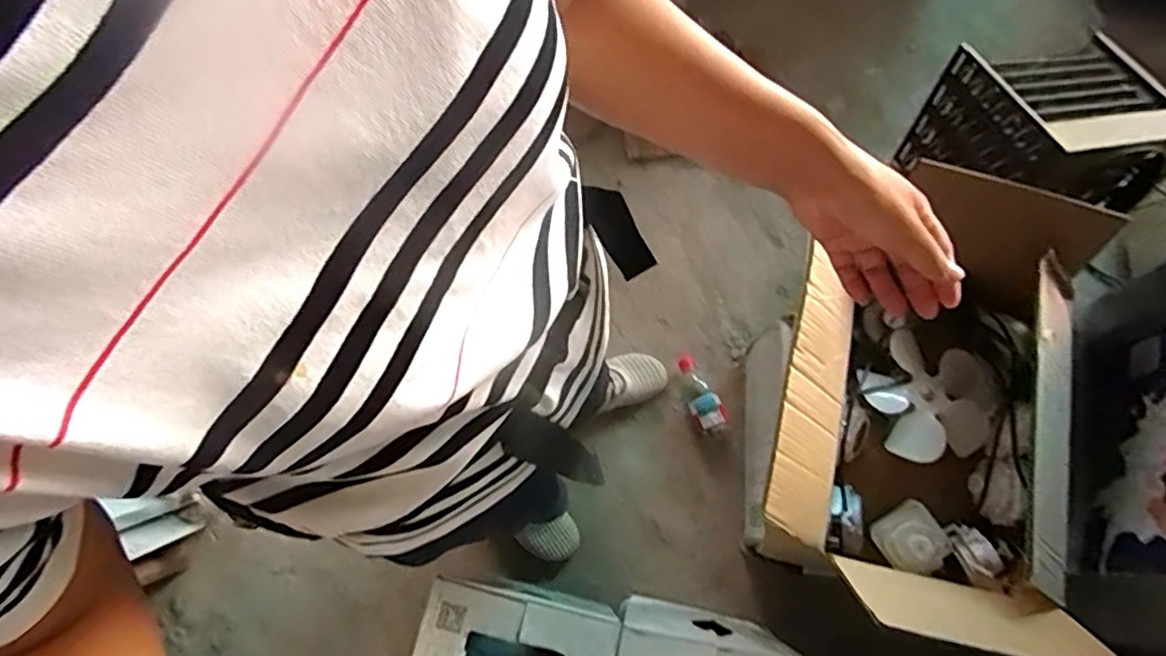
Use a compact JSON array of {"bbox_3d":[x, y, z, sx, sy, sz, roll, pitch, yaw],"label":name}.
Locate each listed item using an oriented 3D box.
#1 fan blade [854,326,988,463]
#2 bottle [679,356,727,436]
[{"bbox_3d":[0.483,0.093,0.935,0.169,0.048,0.180,-10,71,-1],"label":"fan blade"},{"bbox_3d":[0.240,0.140,1.351,0.065,0.061,0.175,-18,59,-4],"label":"bottle"}]

